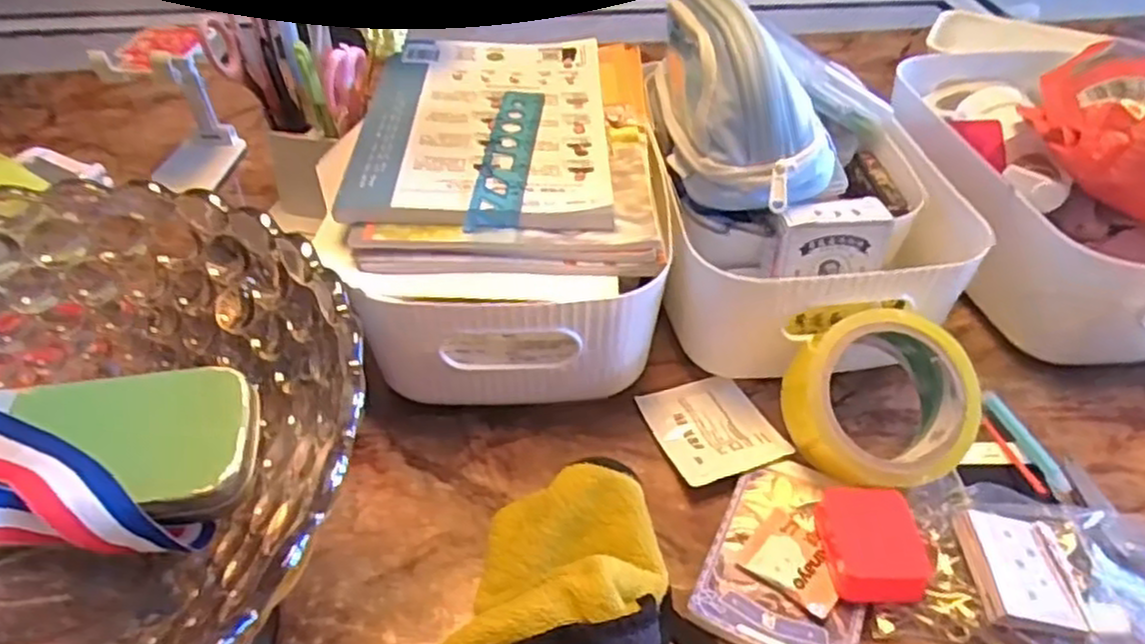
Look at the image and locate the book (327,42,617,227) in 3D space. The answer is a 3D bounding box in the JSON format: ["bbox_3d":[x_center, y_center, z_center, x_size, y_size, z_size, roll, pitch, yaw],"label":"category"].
[{"bbox_3d":[-0.061,-0.146,0.530,0.164,0.013,0.241,-1,43,0],"label":"book"}]

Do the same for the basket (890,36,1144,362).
[{"bbox_3d":[0.370,-0.121,0.573,0.202,0.172,0.307,-4,44,-3],"label":"basket"}]

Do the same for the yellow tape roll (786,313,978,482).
[{"bbox_3d":[0.180,0.045,0.446,0.101,0.063,0.098,-34,81,-13],"label":"yellow tape roll"}]

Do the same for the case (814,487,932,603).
[{"bbox_3d":[0.161,0.119,0.401,0.046,0.019,0.060,-1,43,0],"label":"case"}]

